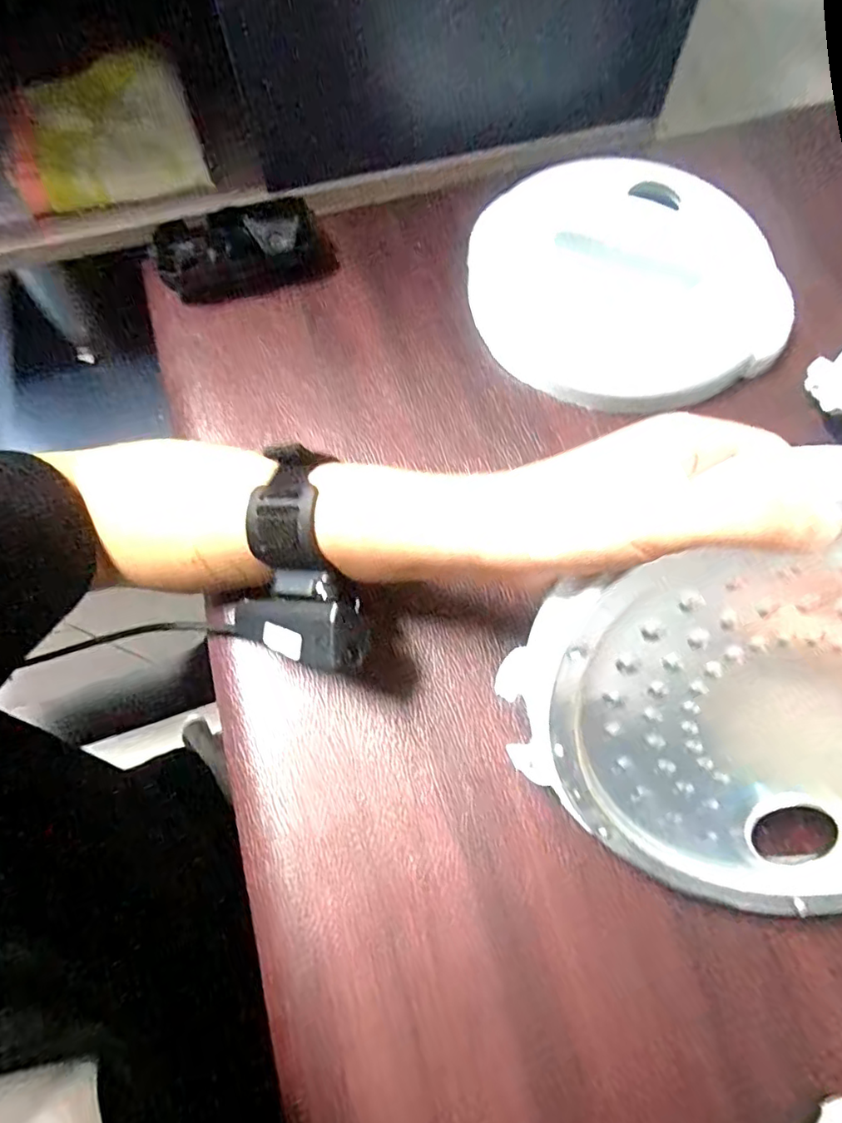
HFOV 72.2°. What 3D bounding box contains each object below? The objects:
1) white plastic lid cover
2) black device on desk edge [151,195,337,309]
[{"bbox_3d":[0.132,-0.189,0.386,0.187,0.029,0.182,-21,71,-6],"label":"white plastic lid cover"},{"bbox_3d":[-0.124,-0.219,0.401,0.117,0.026,0.067,-14,70,-3],"label":"black device on desk edge"}]

